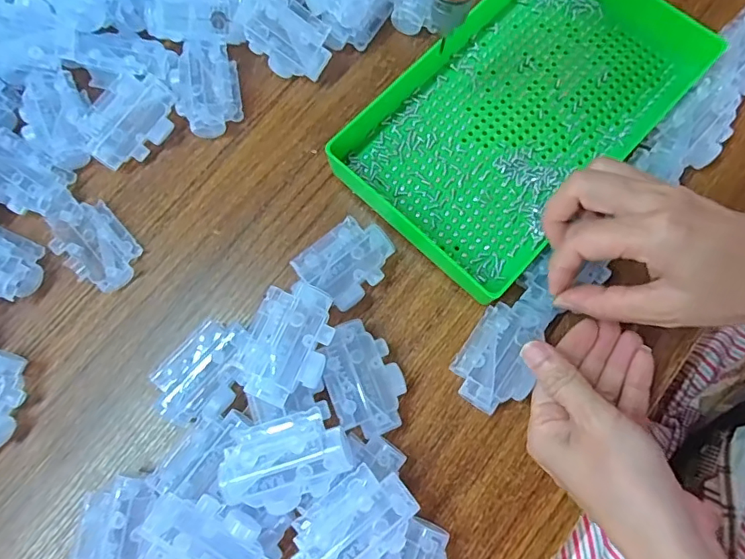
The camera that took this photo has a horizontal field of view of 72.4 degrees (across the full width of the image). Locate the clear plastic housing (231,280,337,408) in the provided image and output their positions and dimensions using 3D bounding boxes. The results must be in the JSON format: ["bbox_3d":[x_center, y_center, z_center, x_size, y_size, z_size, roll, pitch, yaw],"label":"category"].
[{"bbox_3d":[-0.051,0.038,0.304,0.049,0.025,0.069,26,71,-5],"label":"clear plastic housing"}]

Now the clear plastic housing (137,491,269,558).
[{"bbox_3d":[-0.086,0.141,0.263,0.068,0.018,0.043,28,78,8],"label":"clear plastic housing"}]

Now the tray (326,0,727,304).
[{"bbox_3d":[0.103,-0.122,0.358,0.156,0.035,0.249,43,80,10],"label":"tray"}]

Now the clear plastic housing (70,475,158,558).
[{"bbox_3d":[-0.147,0.150,0.296,0.039,0.028,0.068,6,76,2],"label":"clear plastic housing"}]

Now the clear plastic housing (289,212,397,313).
[{"bbox_3d":[-0.015,-0.011,0.337,0.058,0.027,0.044,-43,79,-10],"label":"clear plastic housing"}]

